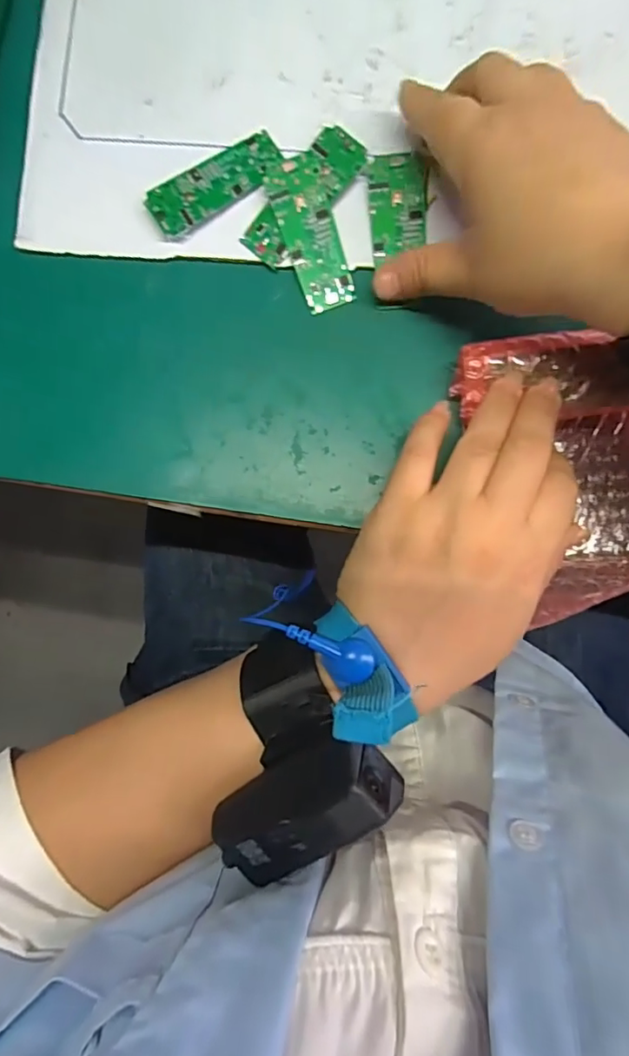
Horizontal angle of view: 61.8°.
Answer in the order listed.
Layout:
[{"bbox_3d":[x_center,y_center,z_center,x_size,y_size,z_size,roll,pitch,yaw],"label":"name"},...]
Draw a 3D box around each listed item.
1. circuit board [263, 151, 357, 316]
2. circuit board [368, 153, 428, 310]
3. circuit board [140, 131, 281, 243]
[{"bbox_3d":[-0.002,-0.149,0.265,0.026,0.004,0.075,-18,97,2],"label":"circuit board"},{"bbox_3d":[0.041,-0.149,0.263,0.028,0.006,0.073,3,94,4],"label":"circuit board"},{"bbox_3d":[-0.050,-0.176,0.270,0.072,0.009,0.029,-32,88,3],"label":"circuit board"}]

